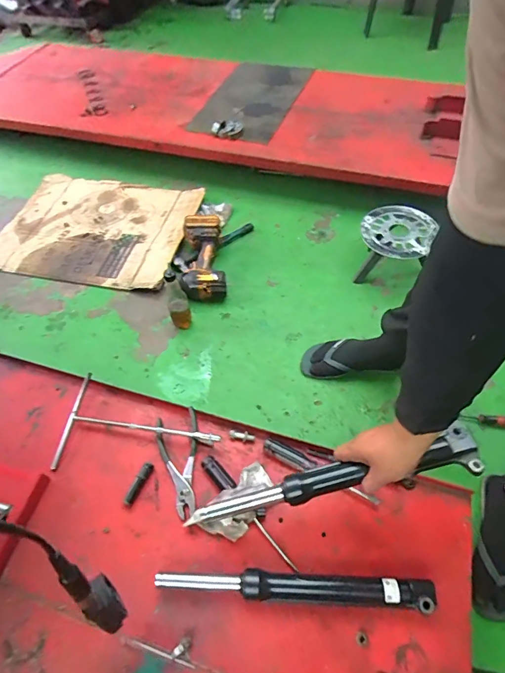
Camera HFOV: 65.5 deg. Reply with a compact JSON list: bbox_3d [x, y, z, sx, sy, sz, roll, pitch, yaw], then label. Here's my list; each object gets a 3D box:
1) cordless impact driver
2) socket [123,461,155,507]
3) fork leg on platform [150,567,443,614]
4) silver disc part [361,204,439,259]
[{"bbox_3d":[-0.154,-0.237,1.157,0.139,0.093,0.280,-5,53,0],"label":"cordless impact driver"},{"bbox_3d":[-0.205,0.263,0.704,0.017,0.018,0.077,21,60,16],"label":"socket"},{"bbox_3d":[0.063,0.381,0.597,0.406,0.035,0.041,1,56,4],"label":"fork leg on platform"},{"bbox_3d":[0.414,-0.307,1.112,0.188,0.030,0.195,-1,56,2],"label":"silver disc part"}]

